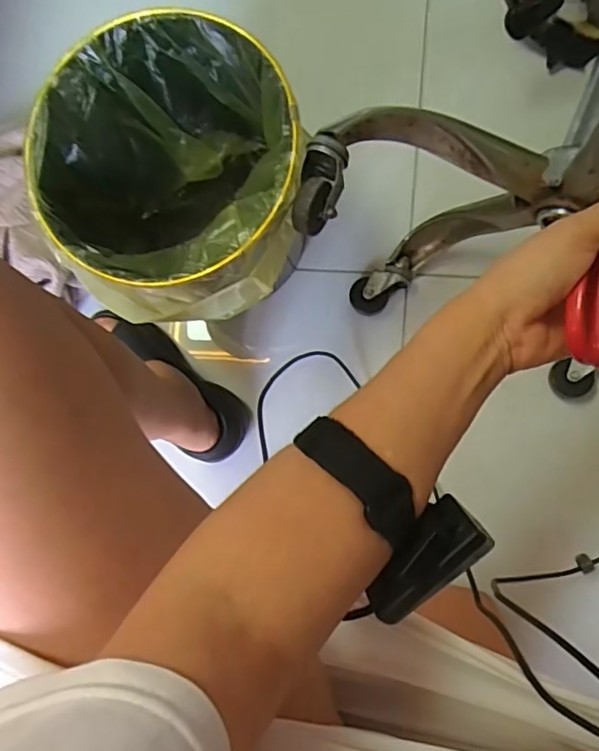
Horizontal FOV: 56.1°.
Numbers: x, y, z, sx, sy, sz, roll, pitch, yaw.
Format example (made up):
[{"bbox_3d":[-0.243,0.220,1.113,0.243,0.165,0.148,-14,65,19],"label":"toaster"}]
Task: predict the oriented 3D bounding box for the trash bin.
[{"bbox_3d":[-0.110,-0.186,0.612,0.248,0.230,0.268,13,88,8],"label":"trash bin"}]

